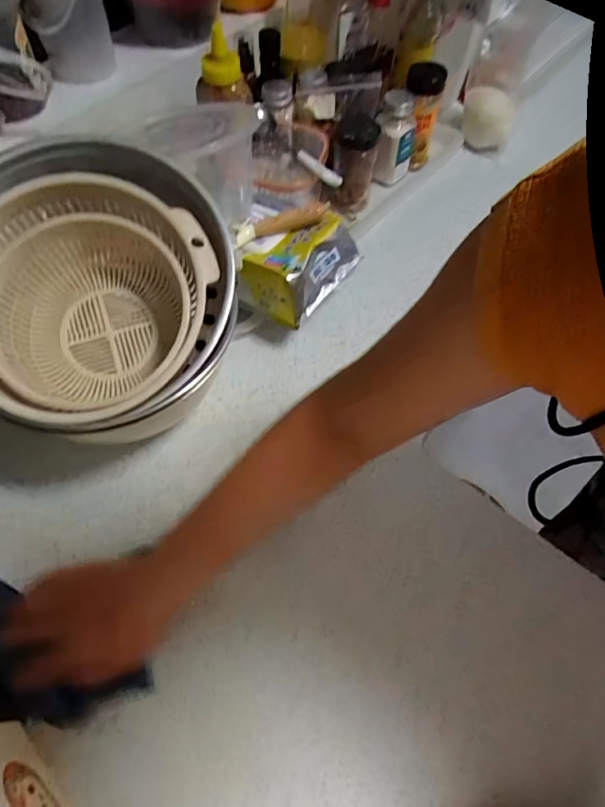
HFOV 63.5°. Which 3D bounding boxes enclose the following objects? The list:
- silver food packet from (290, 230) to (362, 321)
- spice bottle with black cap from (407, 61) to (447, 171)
[{"bbox_3d":[0.024,-0.149,0.547,0.009,0.050,0.114,7,52,49],"label":"silver food packet"},{"bbox_3d":[0.174,-0.416,0.725,0.052,0.136,0.063,-10,61,-7],"label":"spice bottle with black cap"}]

